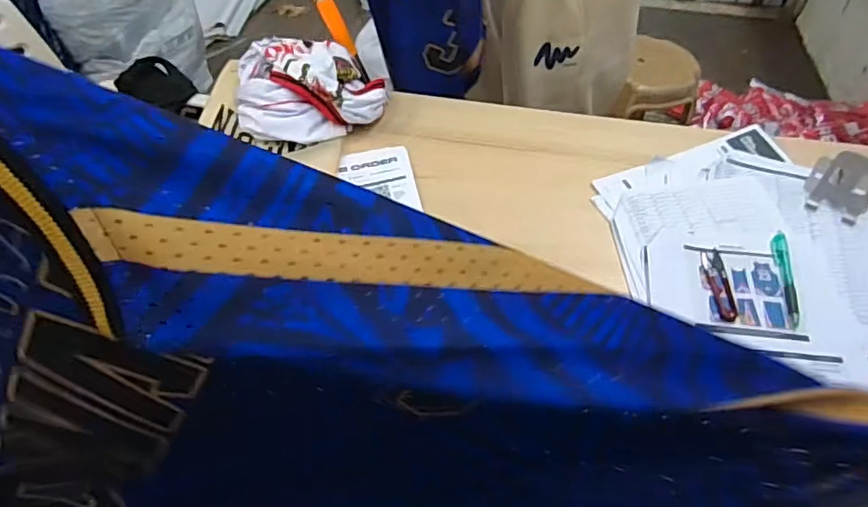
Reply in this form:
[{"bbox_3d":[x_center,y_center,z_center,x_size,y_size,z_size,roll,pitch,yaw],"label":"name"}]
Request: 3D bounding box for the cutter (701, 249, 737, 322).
[{"bbox_3d":[0.340,0.036,0.652,0.026,0.012,0.098,1,47,0],"label":"cutter"}]

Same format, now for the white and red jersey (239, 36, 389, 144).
[{"bbox_3d":[-0.191,-0.272,0.862,0.229,0.076,0.213,-7,47,-7],"label":"white and red jersey"}]

